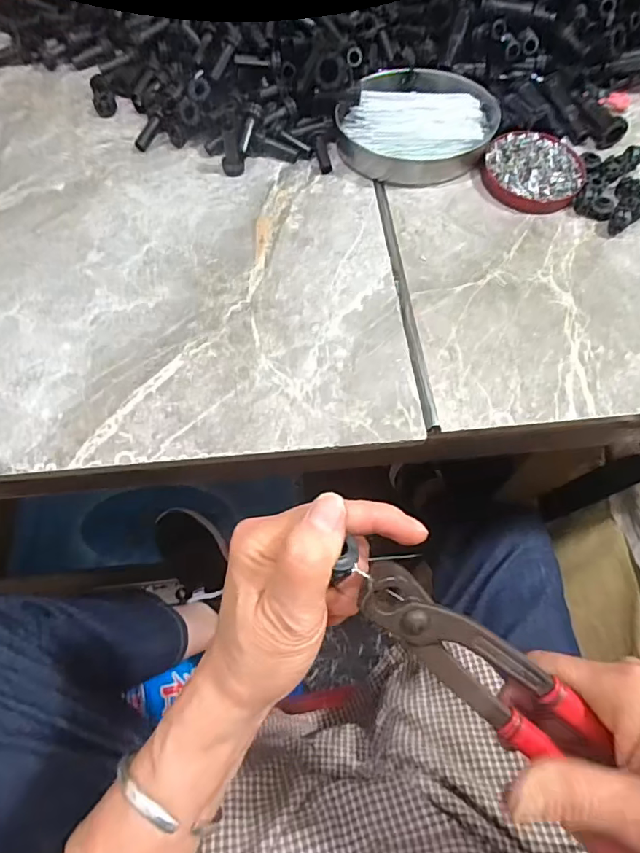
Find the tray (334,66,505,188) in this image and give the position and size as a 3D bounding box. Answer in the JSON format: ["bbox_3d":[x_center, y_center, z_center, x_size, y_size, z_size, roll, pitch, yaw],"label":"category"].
[{"bbox_3d":[0.084,-0.260,0.435,0.136,0.025,0.106,-8,68,-6],"label":"tray"}]

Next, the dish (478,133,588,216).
[{"bbox_3d":[0.179,-0.214,0.422,0.080,0.011,0.079,1,67,-2],"label":"dish"}]

